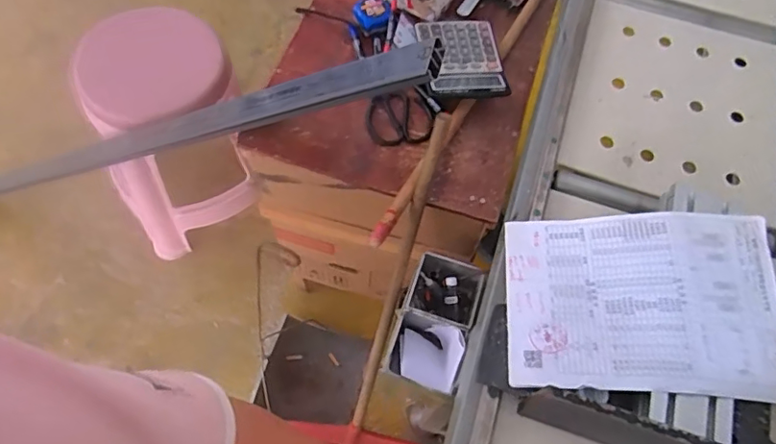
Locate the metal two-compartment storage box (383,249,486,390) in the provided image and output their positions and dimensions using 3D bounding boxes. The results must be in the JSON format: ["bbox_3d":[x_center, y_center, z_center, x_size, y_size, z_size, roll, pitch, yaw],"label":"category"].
[{"bbox_3d":[0.070,0.155,0.855,0.108,0.079,0.203,20,65,6],"label":"metal two-compartment storage box"}]

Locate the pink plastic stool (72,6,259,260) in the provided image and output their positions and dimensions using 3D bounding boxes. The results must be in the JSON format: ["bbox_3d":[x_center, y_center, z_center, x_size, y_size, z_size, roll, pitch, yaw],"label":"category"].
[{"bbox_3d":[-0.525,-0.206,1.387,0.339,0.467,0.371,-20,67,-12],"label":"pink plastic stool"}]

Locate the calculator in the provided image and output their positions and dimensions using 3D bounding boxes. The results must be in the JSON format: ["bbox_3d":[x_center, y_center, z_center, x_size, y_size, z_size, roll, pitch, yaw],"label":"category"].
[{"bbox_3d":[0.125,-0.272,0.918,0.135,0.025,0.163,-3,64,-5],"label":"calculator"}]

